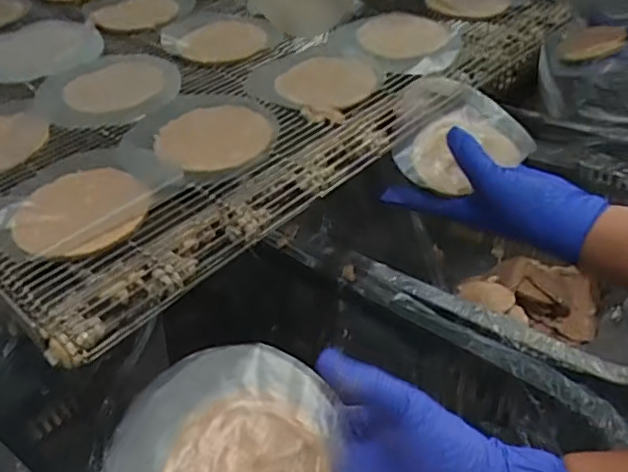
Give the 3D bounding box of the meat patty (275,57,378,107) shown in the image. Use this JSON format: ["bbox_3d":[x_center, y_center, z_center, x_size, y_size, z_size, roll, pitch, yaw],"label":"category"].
[{"bbox_3d":[0.013,-0.136,0.516,0.069,0.013,0.093,25,47,34],"label":"meat patty"}]

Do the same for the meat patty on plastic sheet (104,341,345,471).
[{"bbox_3d":[-0.046,0.115,0.303,0.114,0.014,0.120,0,57,0],"label":"meat patty on plastic sheet"}]

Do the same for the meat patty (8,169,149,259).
[{"bbox_3d":[-0.151,-0.017,0.393,0.085,0.012,0.074,-24,41,-22],"label":"meat patty"}]

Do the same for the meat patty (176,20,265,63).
[{"bbox_3d":[-0.089,-0.191,0.583,0.082,0.013,0.080,-8,38,-3],"label":"meat patty"}]

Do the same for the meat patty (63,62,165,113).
[{"bbox_3d":[-0.177,-0.134,0.533,0.084,0.012,0.068,-20,40,-18],"label":"meat patty"}]

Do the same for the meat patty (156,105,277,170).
[{"bbox_3d":[-0.075,-0.076,0.455,0.084,0.016,0.076,-11,38,-7],"label":"meat patty"}]

